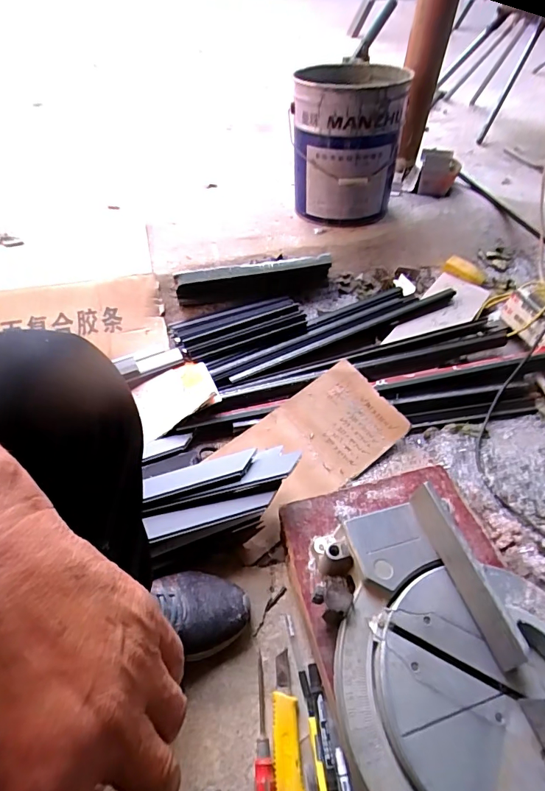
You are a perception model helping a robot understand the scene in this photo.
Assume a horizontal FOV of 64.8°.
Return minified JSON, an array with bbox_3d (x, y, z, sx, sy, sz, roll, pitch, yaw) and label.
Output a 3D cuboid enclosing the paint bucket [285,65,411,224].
[{"bbox_3d":[0.197,-0.649,1.121,0.264,0.323,0.296,18,52,13],"label":"paint bucket"}]

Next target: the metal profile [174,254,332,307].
[{"bbox_3d":[-0.035,-0.264,1.010,0.372,0.072,0.063,-9,53,-10],"label":"metal profile"}]

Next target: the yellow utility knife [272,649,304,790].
[{"bbox_3d":[0.016,0.427,0.536,0.037,0.016,0.178,-4,52,-6],"label":"yellow utility knife"}]

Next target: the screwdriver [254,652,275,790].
[{"bbox_3d":[-0.011,0.435,0.529,0.023,0.025,0.187,-1,52,-4],"label":"screwdriver"}]

